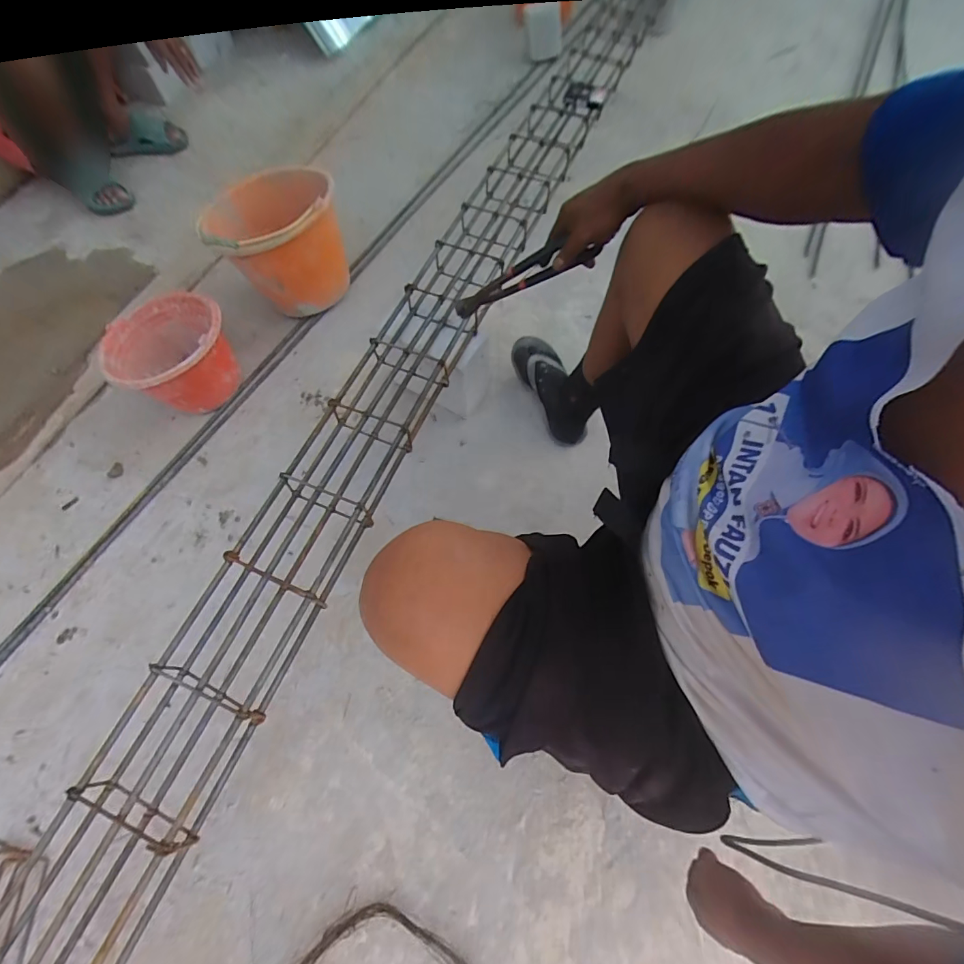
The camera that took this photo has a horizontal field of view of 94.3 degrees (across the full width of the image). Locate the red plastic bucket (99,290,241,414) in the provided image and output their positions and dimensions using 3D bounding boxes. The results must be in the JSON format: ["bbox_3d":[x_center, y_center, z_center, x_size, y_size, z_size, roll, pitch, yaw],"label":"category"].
[{"bbox_3d":[-0.657,-0.272,0.970,0.266,0.174,0.243,-1,65,3],"label":"red plastic bucket"}]

